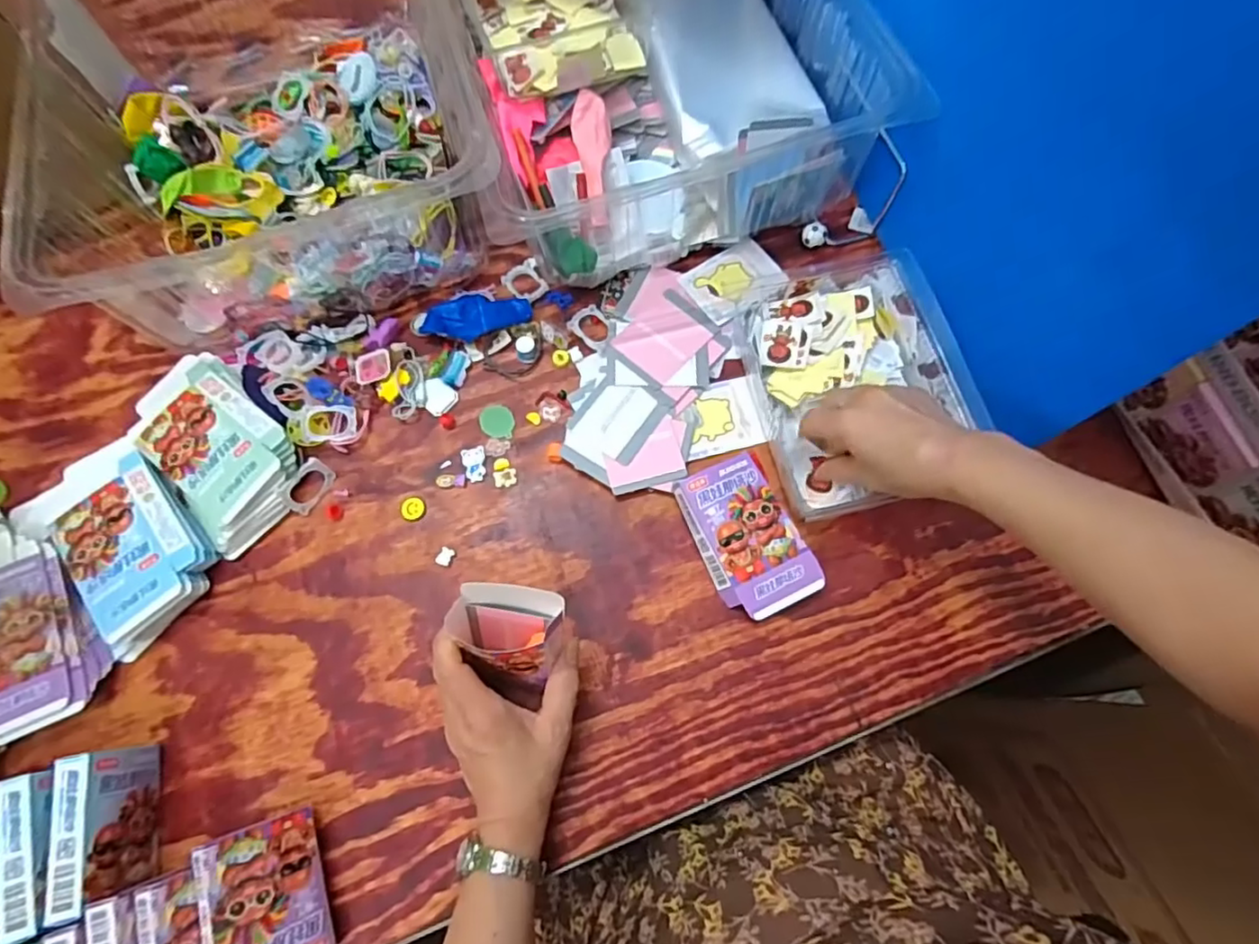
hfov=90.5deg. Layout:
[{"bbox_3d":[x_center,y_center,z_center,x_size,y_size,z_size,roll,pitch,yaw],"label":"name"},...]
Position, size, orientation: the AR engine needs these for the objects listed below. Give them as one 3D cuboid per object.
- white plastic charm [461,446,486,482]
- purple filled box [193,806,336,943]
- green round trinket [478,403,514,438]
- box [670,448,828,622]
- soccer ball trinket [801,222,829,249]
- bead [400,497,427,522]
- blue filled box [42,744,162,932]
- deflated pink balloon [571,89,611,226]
[{"bbox_3d":[-0.130,-0.007,0.525,0.019,0.004,0.030,-12,72,-3],"label":"white plastic charm"},{"bbox_3d":[-0.231,0.273,0.398,0.019,0.067,0.090,-30,71,34],"label":"purple filled box"},{"bbox_3d":[-0.114,-0.045,0.537,0.031,0.004,0.030,0,72,1],"label":"green round trinket"},{"bbox_3d":[0.092,0.049,0.488,0.076,0.029,0.121,-20,73,-6],"label":"box"},{"bbox_3d":[0.174,-0.221,0.587,0.023,0.017,0.020,21,73,7],"label":"soccer ball trinket"},{"bbox_3d":[-0.178,0.031,0.513,0.020,0.004,0.020,0,72,1],"label":"bead"},{"bbox_3d":[-0.343,0.232,0.413,0.025,0.066,0.090,-9,72,-2],"label":"blue filled box"},{"bbox_3d":[-0.031,-0.273,0.540,0.031,0.013,0.112,-5,93,-1],"label":"deflated pink balloon"}]

